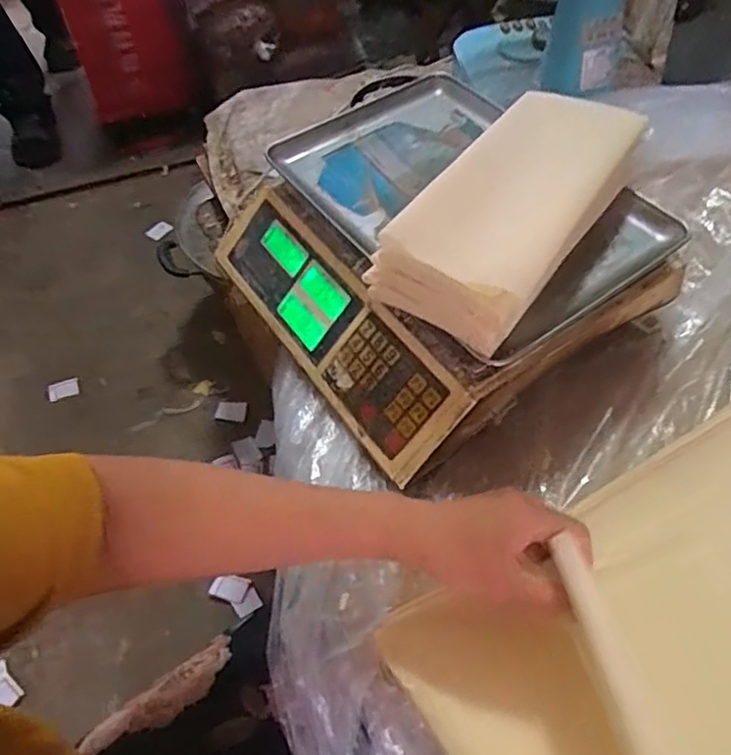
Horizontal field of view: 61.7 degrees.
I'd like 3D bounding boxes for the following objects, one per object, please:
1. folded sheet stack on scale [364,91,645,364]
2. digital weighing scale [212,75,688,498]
[{"bbox_3d":[0.120,-0.136,0.501,0.120,0.073,0.244,30,62,23],"label":"folded sheet stack on scale"},{"bbox_3d":[0.056,-0.117,0.590,0.308,0.113,0.339,-32,58,-17],"label":"digital weighing scale"}]

